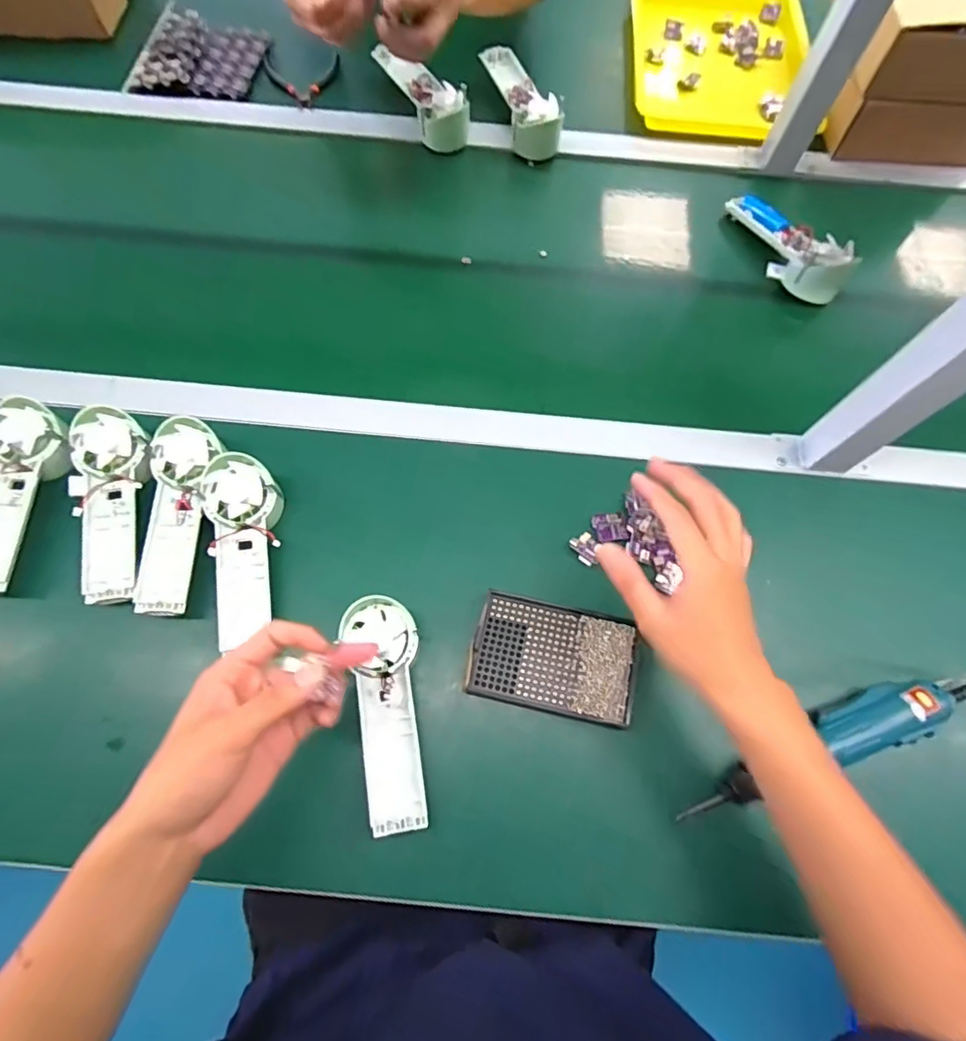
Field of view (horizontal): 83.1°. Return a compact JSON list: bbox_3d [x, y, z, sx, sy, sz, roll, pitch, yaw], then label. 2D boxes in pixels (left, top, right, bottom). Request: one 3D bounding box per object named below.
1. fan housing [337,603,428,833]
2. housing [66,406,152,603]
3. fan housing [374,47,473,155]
[{"bbox_3d":[-0.074,0.150,0.436,0.057,0.027,0.178,-11,70,-6],"label":"fan housing"},{"bbox_3d":[-0.349,-0.015,0.503,0.078,0.032,0.180,-3,86,-3],"label":"housing"},{"bbox_3d":[-0.081,-0.559,0.712,0.060,0.049,0.167,-30,73,-12],"label":"fan housing"}]

